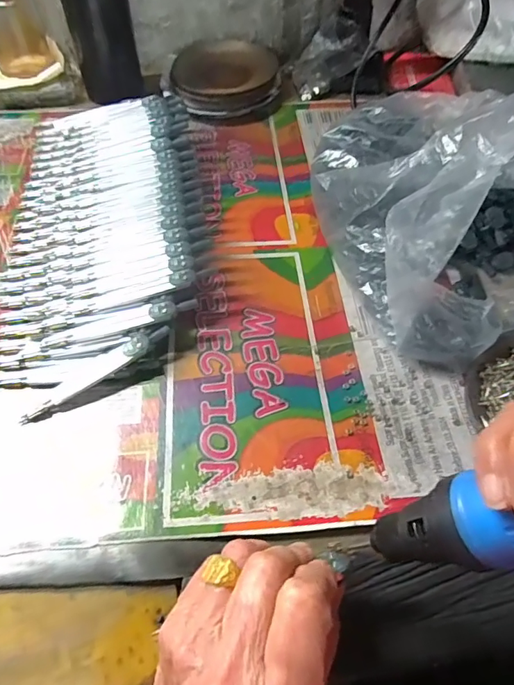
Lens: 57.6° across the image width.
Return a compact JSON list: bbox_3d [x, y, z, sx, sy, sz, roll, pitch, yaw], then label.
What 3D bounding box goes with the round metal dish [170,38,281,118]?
[{"bbox_3d":[-0.035,-0.305,0.539,0.120,0.026,0.123,1,56,-1],"label":"round metal dish"}]

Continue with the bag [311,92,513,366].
[{"bbox_3d":[0.170,-0.131,0.361,0.216,0.130,0.262,-10,57,-9],"label":"bag"}]

